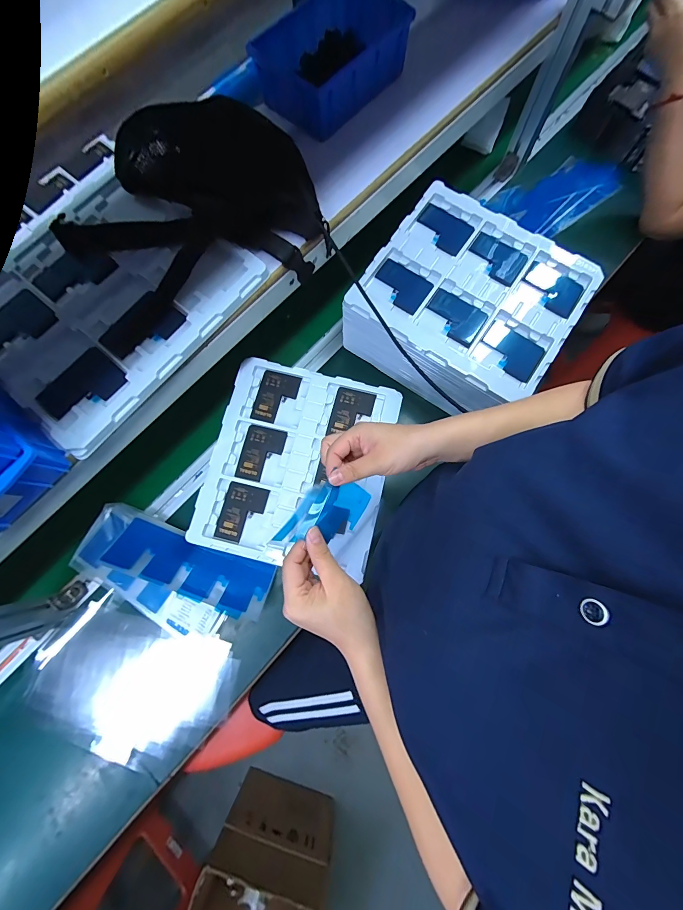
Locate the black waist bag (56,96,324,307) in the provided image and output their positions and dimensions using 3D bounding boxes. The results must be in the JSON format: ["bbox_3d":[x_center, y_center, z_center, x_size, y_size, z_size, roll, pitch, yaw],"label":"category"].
[{"bbox_3d":[-0.188,-0.316,0.440,0.335,0.074,0.254,0,77,2],"label":"black waist bag"}]

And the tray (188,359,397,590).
[{"bbox_3d":[-0.069,0.013,0.561,0.276,0.018,0.316,13,77,5],"label":"tray"}]

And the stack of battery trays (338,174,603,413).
[{"bbox_3d":[0.210,-0.247,0.603,0.313,0.148,0.274,34,80,9],"label":"stack of battery trays"}]

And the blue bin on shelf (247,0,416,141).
[{"bbox_3d":[-0.011,-0.561,0.484,0.129,0.058,0.203,40,81,10],"label":"blue bin on shelf"}]

